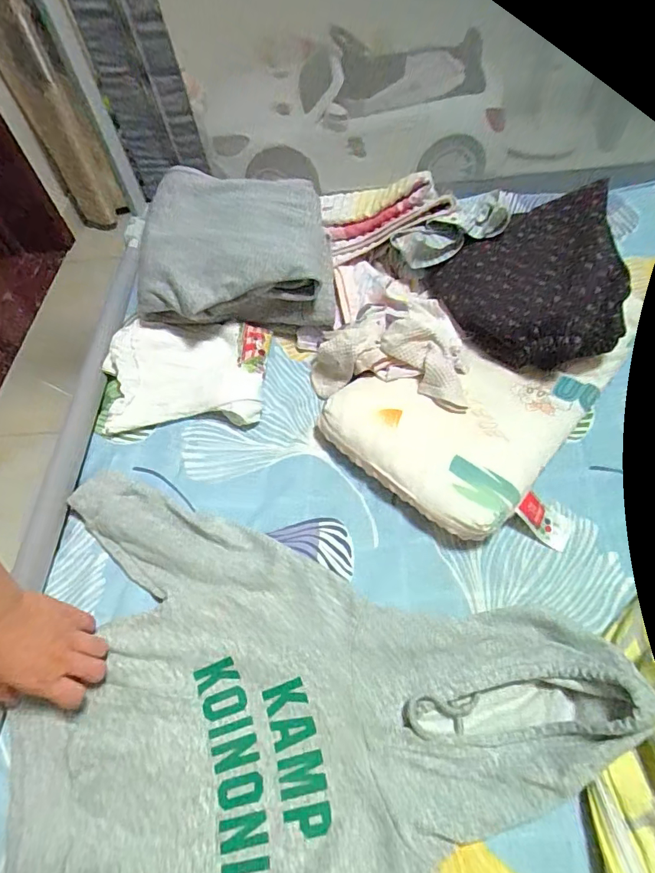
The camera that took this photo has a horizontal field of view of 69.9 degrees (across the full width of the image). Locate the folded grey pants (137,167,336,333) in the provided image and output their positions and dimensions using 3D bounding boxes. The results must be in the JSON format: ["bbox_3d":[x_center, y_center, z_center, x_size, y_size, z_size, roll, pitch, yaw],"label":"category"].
[{"bbox_3d":[-0.126,-0.263,0.677,0.260,0.113,0.231,-5,56,2],"label":"folded grey pants"}]

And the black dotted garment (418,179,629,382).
[{"bbox_3d":[0.259,-0.215,0.638,0.216,0.111,0.234,-4,56,3],"label":"black dotted garment"}]

